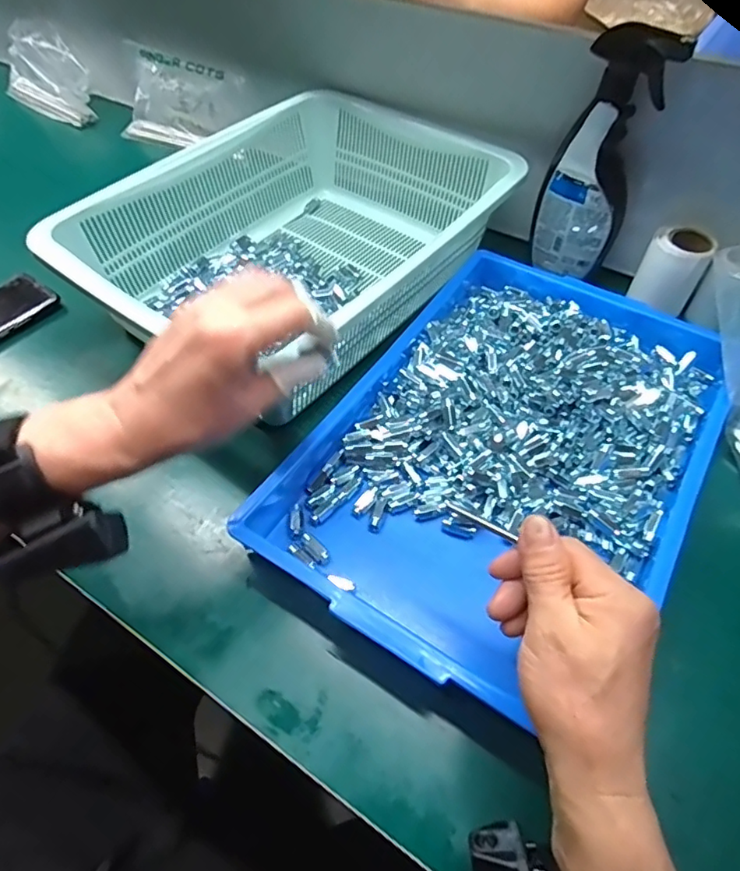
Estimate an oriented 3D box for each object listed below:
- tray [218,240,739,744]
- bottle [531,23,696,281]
[{"bbox_3d":[0.128,0.005,0.483,0.278,0.061,0.427,29,58,20],"label":"tray"},{"bbox_3d":[0.230,-0.274,0.562,0.085,0.224,0.053,11,53,8],"label":"bottle"}]

